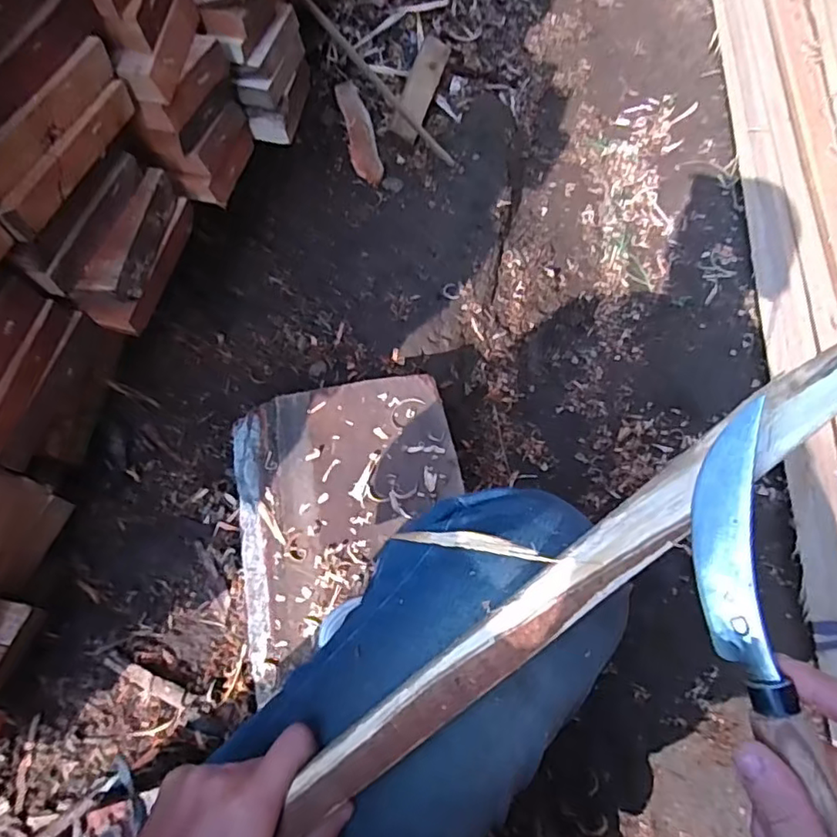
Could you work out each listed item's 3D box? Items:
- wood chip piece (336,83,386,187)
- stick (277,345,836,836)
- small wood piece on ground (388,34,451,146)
[{"bbox_3d":[-0.117,-0.566,1.155,0.054,0.014,0.251,-14,74,-2],"label":"wood chip piece"},{"bbox_3d":[0.075,0.077,0.274,0.375,0.024,0.027,-41,76,6],"label":"stick"},{"bbox_3d":[0.004,-0.649,1.147,0.059,0.026,0.218,21,83,-6],"label":"small wood piece on ground"}]

